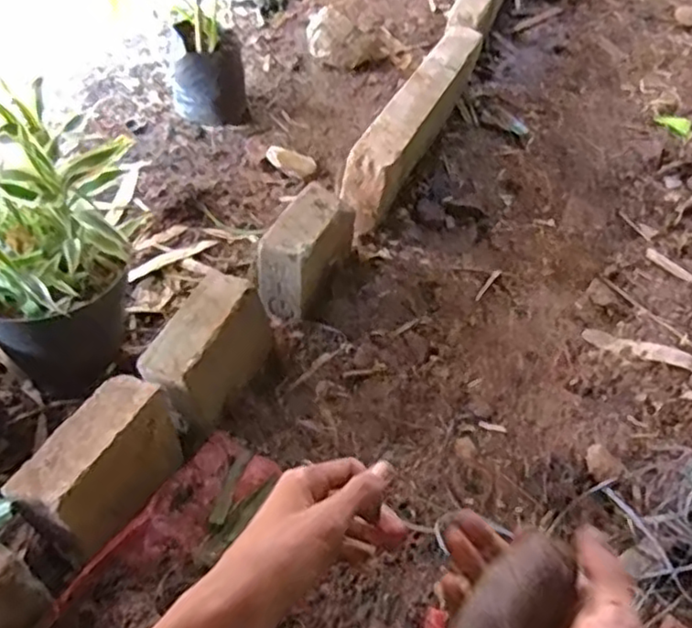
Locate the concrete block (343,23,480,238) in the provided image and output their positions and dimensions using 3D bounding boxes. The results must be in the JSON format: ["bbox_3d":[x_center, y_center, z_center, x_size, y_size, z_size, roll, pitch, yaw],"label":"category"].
[{"bbox_3d":[0.137,-0.370,1.291,0.081,0.145,0.580,20,51,15],"label":"concrete block"}]

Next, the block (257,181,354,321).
[{"bbox_3d":[-0.060,-0.095,1.035,0.082,0.137,0.187,25,52,18],"label":"block"}]

